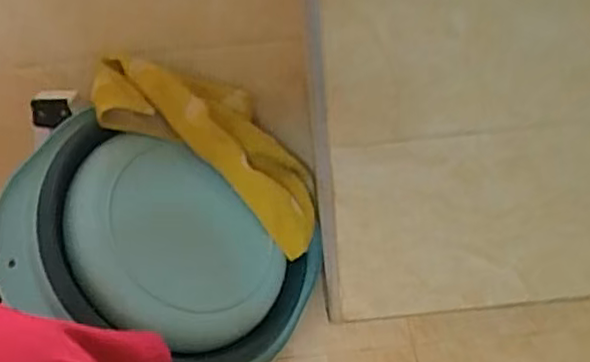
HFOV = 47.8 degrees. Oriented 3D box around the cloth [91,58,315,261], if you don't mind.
[{"bbox_3d":[-0.090,-0.059,0.835,0.326,0.076,0.156,36,38,-19],"label":"cloth"}]

